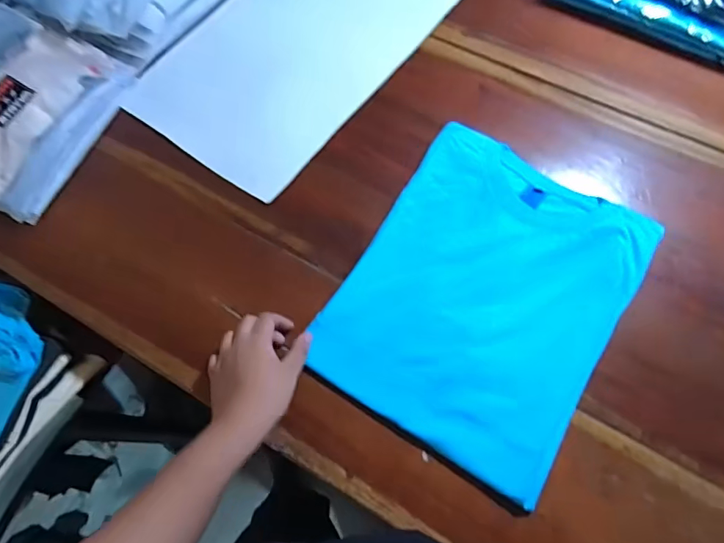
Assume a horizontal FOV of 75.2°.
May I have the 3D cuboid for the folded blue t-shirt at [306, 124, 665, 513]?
[{"bbox_3d":[0.136,0.019,0.518,0.271,0.015,0.344,30,73,13],"label":"folded blue t-shirt"}]

